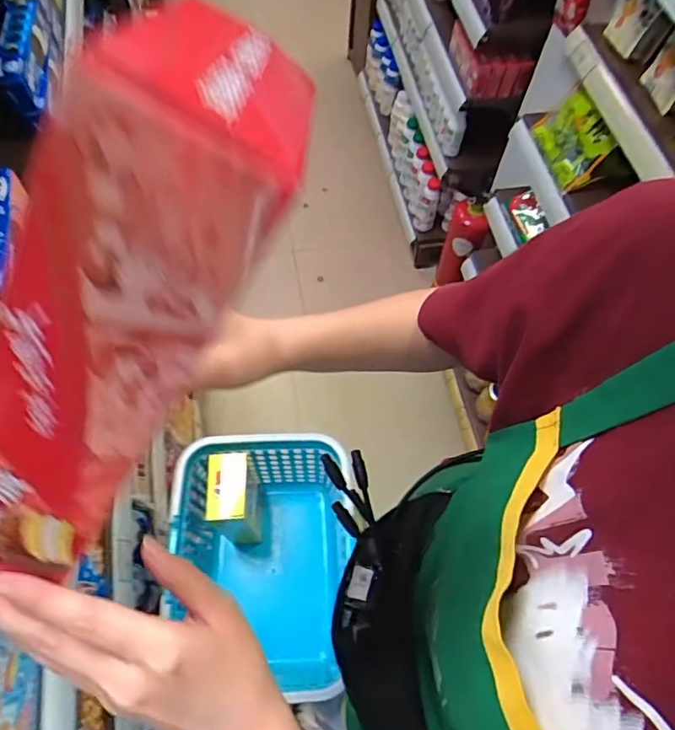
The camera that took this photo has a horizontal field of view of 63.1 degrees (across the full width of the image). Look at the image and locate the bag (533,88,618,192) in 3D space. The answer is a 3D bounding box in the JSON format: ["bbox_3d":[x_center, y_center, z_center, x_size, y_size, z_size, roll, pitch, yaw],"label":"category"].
[{"bbox_3d":[0.447,-0.437,1.041,0.052,0.129,0.192,10,58,-24],"label":"bag"}]

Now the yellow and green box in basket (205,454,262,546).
[{"bbox_3d":[-0.181,0.246,0.983,0.070,0.223,0.113,-5,63,-5],"label":"yellow and green box in basket"}]

